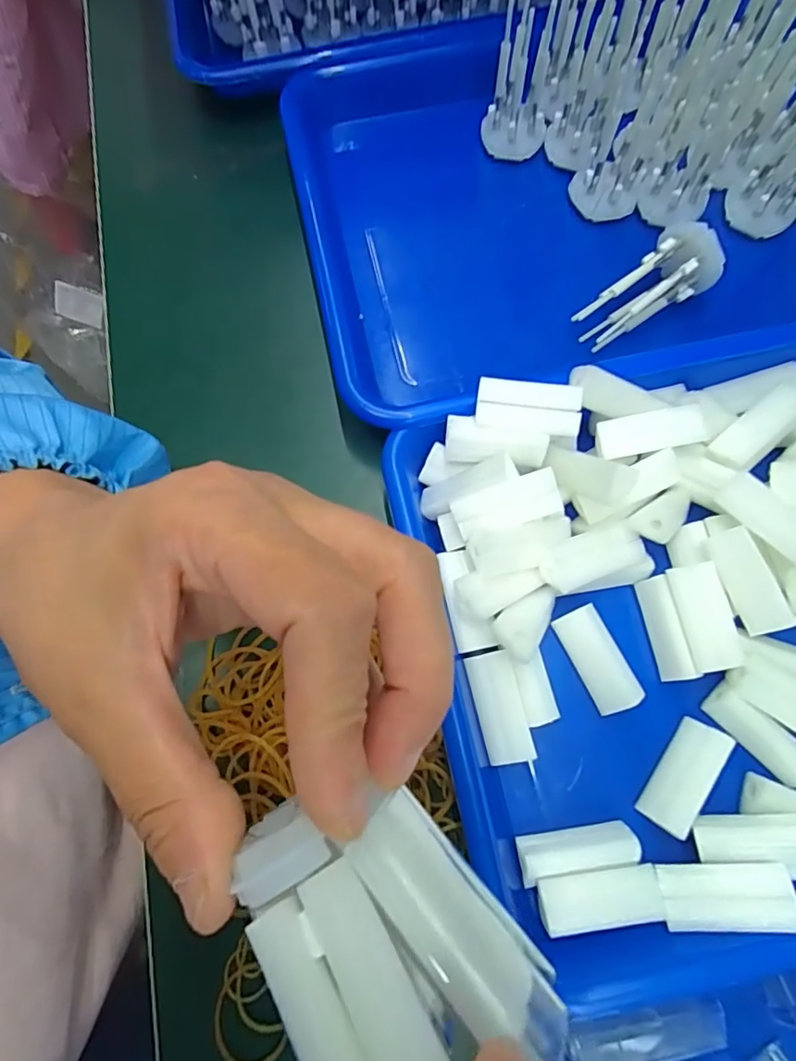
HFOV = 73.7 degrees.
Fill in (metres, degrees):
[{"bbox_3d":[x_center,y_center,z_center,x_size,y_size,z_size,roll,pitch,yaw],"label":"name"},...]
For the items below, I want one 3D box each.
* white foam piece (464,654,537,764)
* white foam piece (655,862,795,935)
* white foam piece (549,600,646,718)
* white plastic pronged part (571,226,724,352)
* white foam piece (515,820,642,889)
[{"bbox_3d":[0.043,0.076,0.228,0.019,0.009,0.045,-13,74,-3],"label":"white foam piece"},{"bbox_3d":[0.123,0.137,0.198,0.045,0.006,0.021,-11,73,15],"label":"white foam piece"},{"bbox_3d":[0.089,0.057,0.235,0.019,0.008,0.045,-25,75,-7],"label":"white foam piece"},{"bbox_3d":[0.131,-0.128,0.283,0.074,0.026,0.031,-34,75,16],"label":"white plastic pronged part"},{"bbox_3d":[0.072,0.128,0.212,0.046,0.014,0.015,-10,74,-2],"label":"white foam piece"}]

